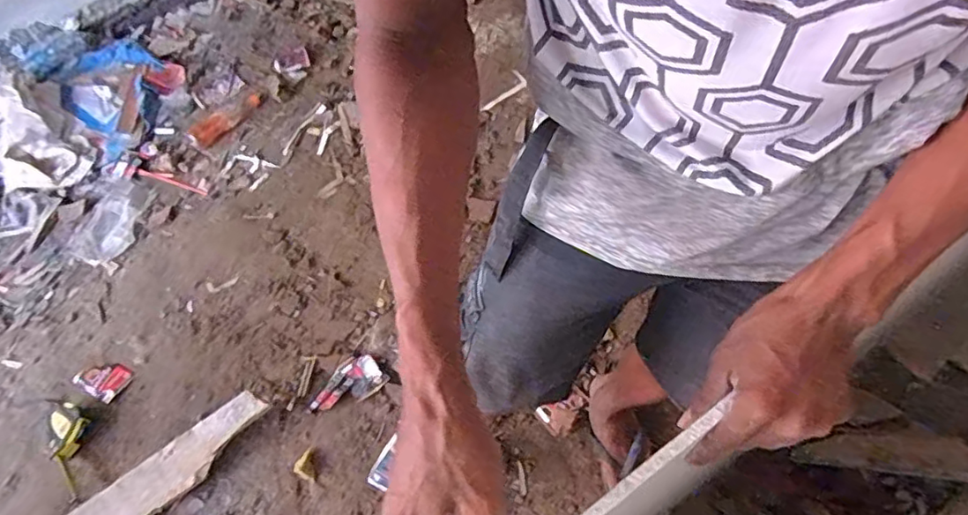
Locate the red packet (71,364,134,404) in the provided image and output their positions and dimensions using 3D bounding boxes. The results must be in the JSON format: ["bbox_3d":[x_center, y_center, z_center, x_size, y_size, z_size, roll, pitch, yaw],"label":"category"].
[{"bbox_3d":[-0.849,0.270,1.321,0.103,0.023,0.080,19,60,13],"label":"red packet"}]

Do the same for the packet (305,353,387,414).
[{"bbox_3d":[-0.308,0.284,1.304,0.170,0.015,0.104,-35,63,-19],"label":"packet"}]

